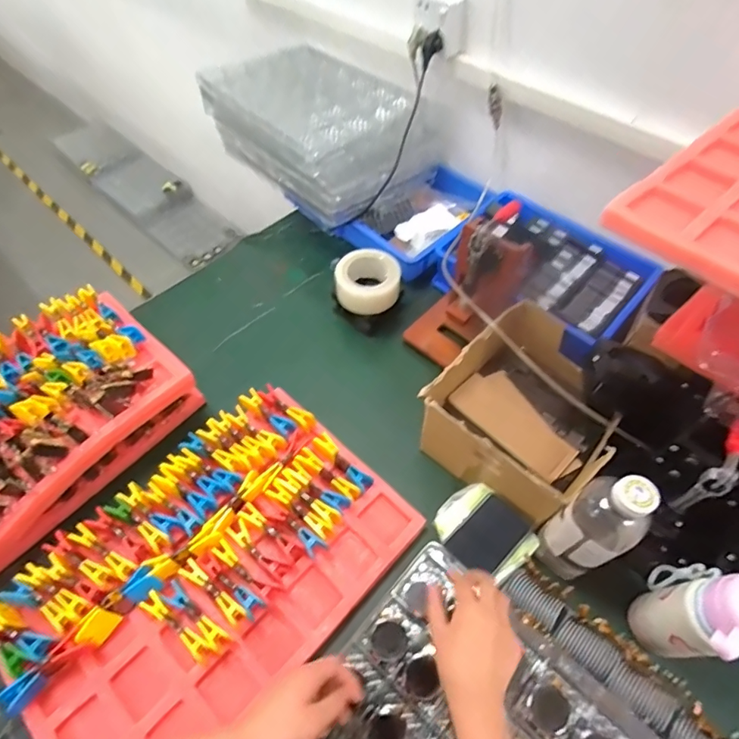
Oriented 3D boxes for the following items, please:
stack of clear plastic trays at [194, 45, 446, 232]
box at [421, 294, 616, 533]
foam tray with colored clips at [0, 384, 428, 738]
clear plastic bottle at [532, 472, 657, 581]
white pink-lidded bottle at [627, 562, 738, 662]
[{"bbox_3d":[-0.115,-0.538,1.038,0.313,0.150,0.485,-35,62,-20],"label":"stack of clear plastic trays"},{"bbox_3d":[0.240,0.060,0.716,0.235,0.129,0.265,36,64,23],"label":"box"},{"bbox_3d":[-0.212,0.271,0.638,0.340,0.058,0.490,36,64,23],"label":"foam tray with colored clips"},{"bbox_3d":[0.265,0.203,0.579,0.094,0.238,0.077,-31,60,-18],"label":"clear plastic bottle"},{"bbox_3d":[0.354,0.268,0.525,0.090,0.188,0.095,-13,57,-7],"label":"white pink-lidded bottle"}]

